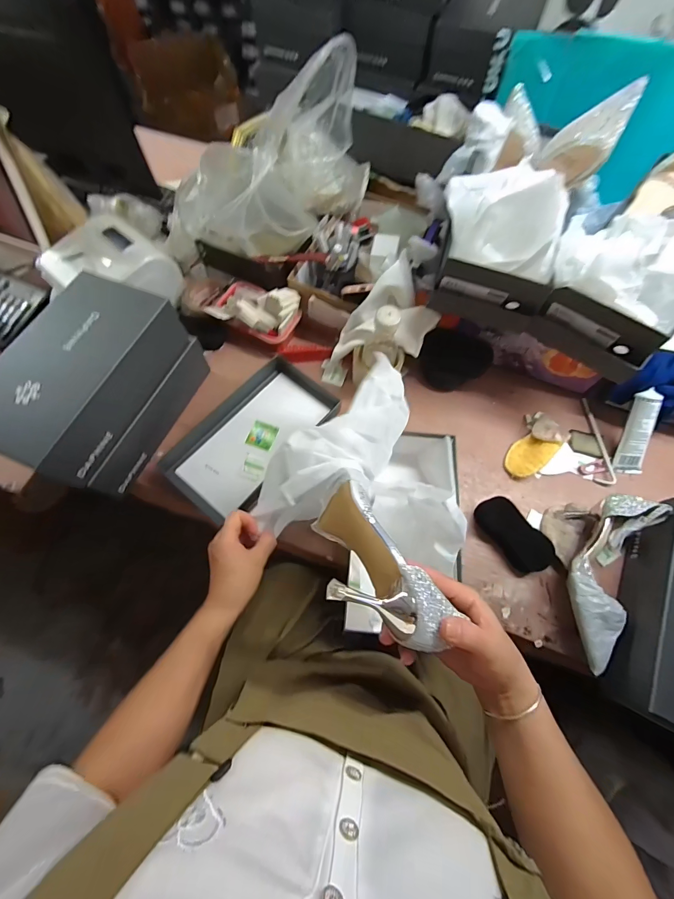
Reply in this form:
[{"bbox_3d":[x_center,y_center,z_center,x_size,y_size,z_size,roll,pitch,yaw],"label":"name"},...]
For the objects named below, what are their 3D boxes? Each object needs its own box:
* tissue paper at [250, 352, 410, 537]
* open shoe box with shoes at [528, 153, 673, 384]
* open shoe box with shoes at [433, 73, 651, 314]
[{"bbox_3d":[0.009,-0.001,0.493,0.106,0.093,0.277,42,76,15],"label":"tissue paper"},{"bbox_3d":[0.451,-0.305,0.492,0.184,0.133,0.324,39,85,14],"label":"open shoe box with shoes"},{"bbox_3d":[0.262,-0.368,0.498,0.199,0.222,0.294,26,86,10],"label":"open shoe box with shoes"}]

